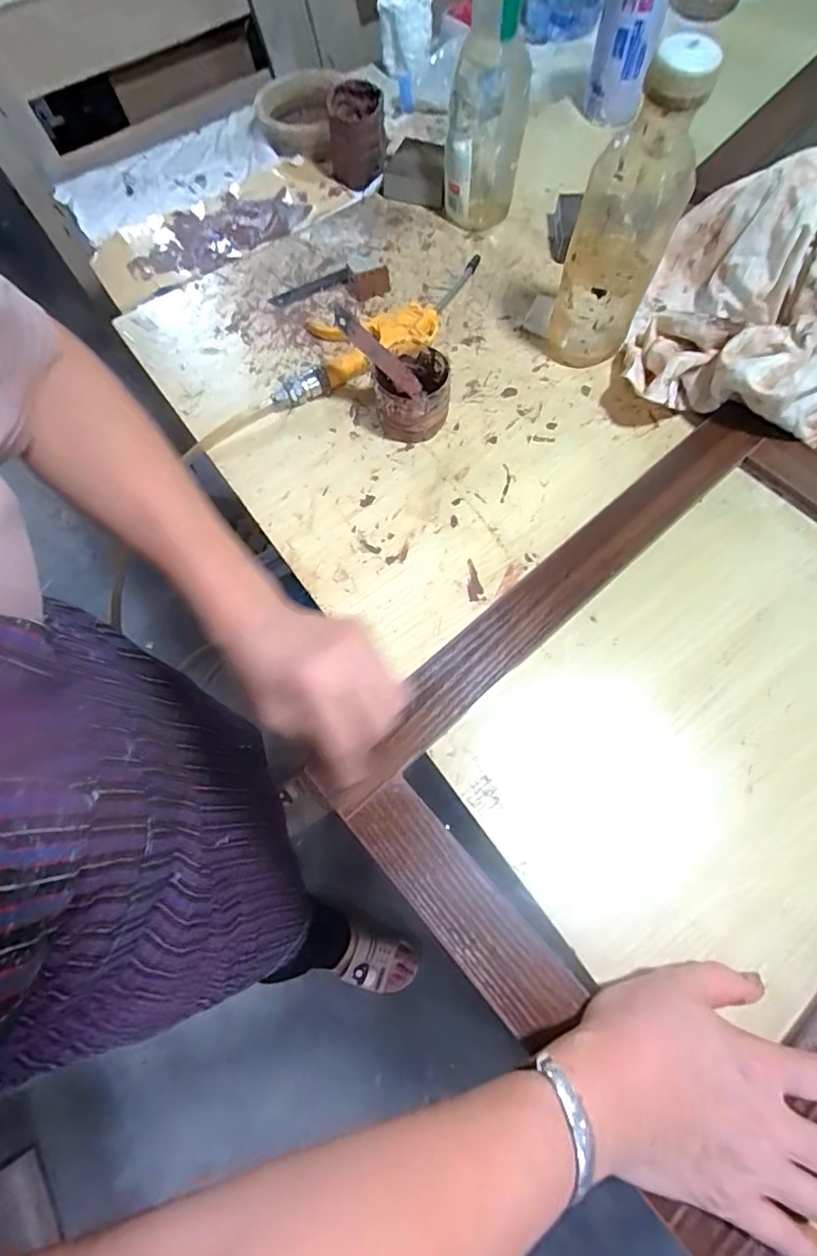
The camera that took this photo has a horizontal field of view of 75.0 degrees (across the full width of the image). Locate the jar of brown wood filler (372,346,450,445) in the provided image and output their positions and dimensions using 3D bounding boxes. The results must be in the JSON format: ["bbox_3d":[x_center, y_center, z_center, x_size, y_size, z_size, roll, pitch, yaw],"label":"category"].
[{"bbox_3d":[0.001,-0.198,0.453,0.065,0.051,0.067,-1,68,2],"label":"jar of brown wood filler"}]

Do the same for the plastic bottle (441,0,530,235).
[{"bbox_3d":[0.068,-0.472,0.471,0.072,0.197,0.060,3,69,4],"label":"plastic bottle"}]

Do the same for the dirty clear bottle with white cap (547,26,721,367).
[{"bbox_3d":[0.157,-0.295,0.397,0.073,0.204,0.062,20,71,10],"label":"dirty clear bottle with white cap"}]

